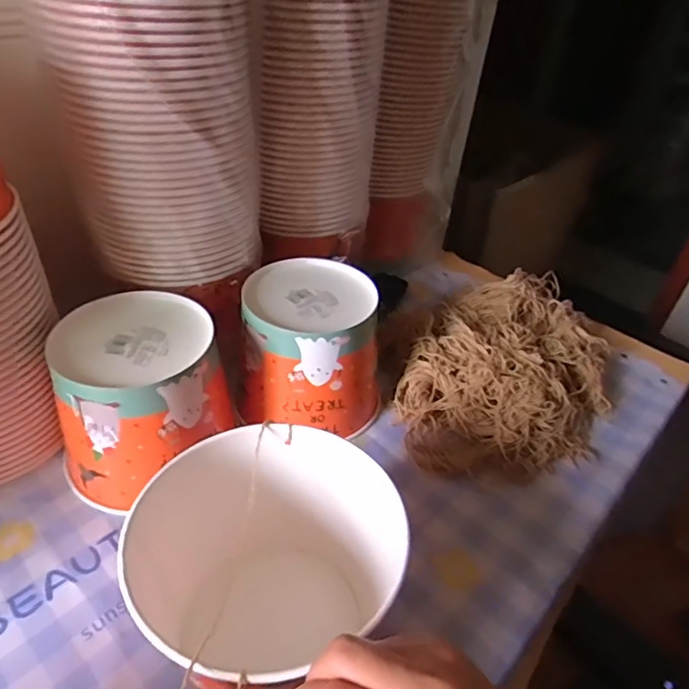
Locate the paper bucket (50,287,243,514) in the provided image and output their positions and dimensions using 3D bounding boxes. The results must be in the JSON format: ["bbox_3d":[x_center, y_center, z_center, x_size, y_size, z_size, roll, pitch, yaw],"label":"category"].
[{"bbox_3d":[-0.185,0.051,0.479,0.140,0.136,0.137,4,40,-3],"label":"paper bucket"}]

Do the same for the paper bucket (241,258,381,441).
[{"bbox_3d":[-0.027,0.005,0.545,0.139,0.131,0.130,3,38,-3],"label":"paper bucket"}]

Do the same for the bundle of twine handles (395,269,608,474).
[{"bbox_3d":[0.198,0.025,0.608,0.204,0.072,0.334,23,42,19],"label":"bundle of twine handles"}]

